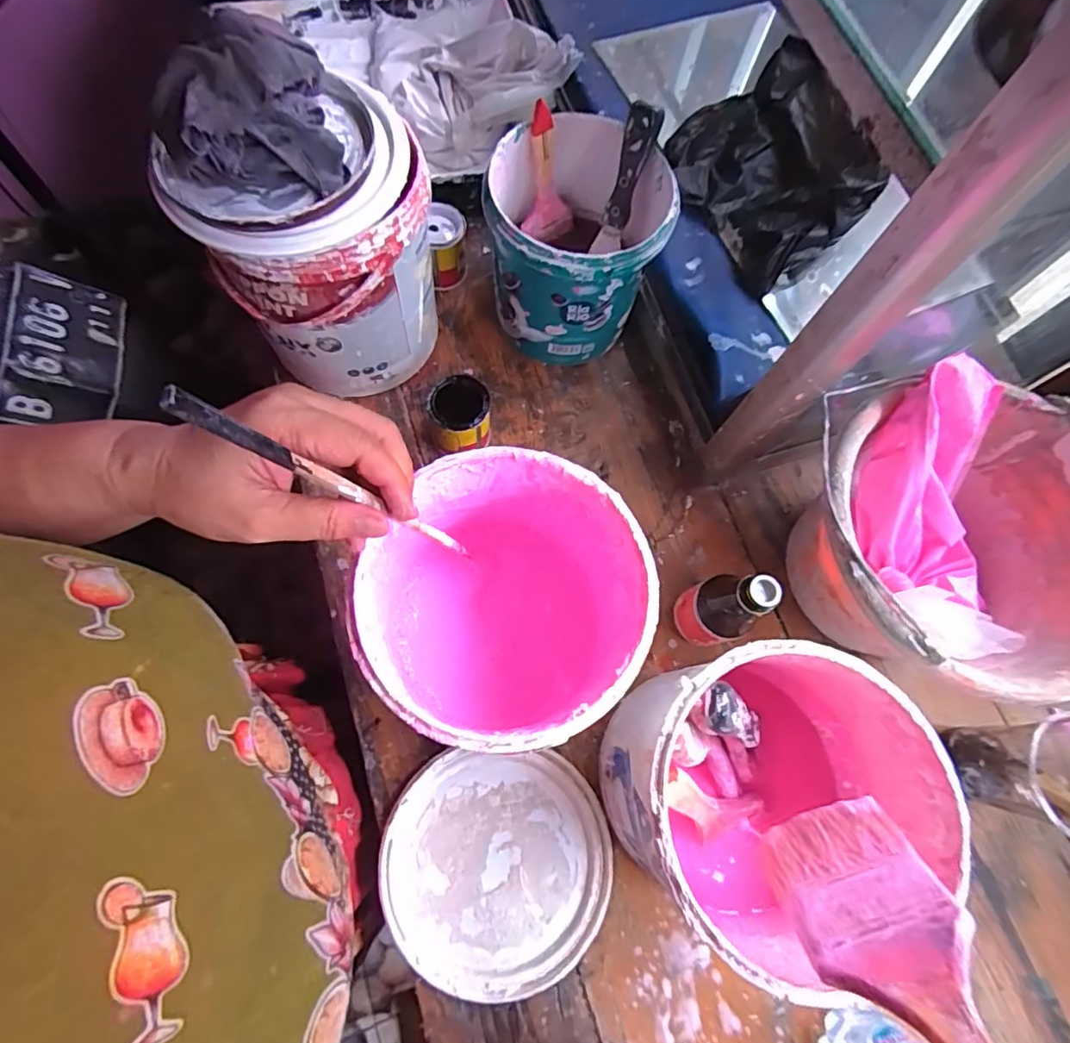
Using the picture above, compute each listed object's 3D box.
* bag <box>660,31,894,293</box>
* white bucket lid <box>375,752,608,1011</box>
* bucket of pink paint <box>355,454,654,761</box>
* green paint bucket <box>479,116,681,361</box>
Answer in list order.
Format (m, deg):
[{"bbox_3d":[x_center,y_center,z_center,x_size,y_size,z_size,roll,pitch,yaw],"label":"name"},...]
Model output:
[{"bbox_3d":[0.261,-0.385,0.612,0.201,0.079,0.212,-33,76,-12],"label":"bag"},{"bbox_3d":[-0.031,0.276,0.451,0.174,0.012,0.164,1,72,-2],"label":"white bucket lid"},{"bbox_3d":[-0.021,0.069,0.421,0.177,0.184,0.176,1,72,-2],"label":"bucket of pink paint"},{"bbox_3d":[0.038,-0.266,0.552,0.156,0.153,0.165,1,72,-2],"label":"green paint bucket"}]

